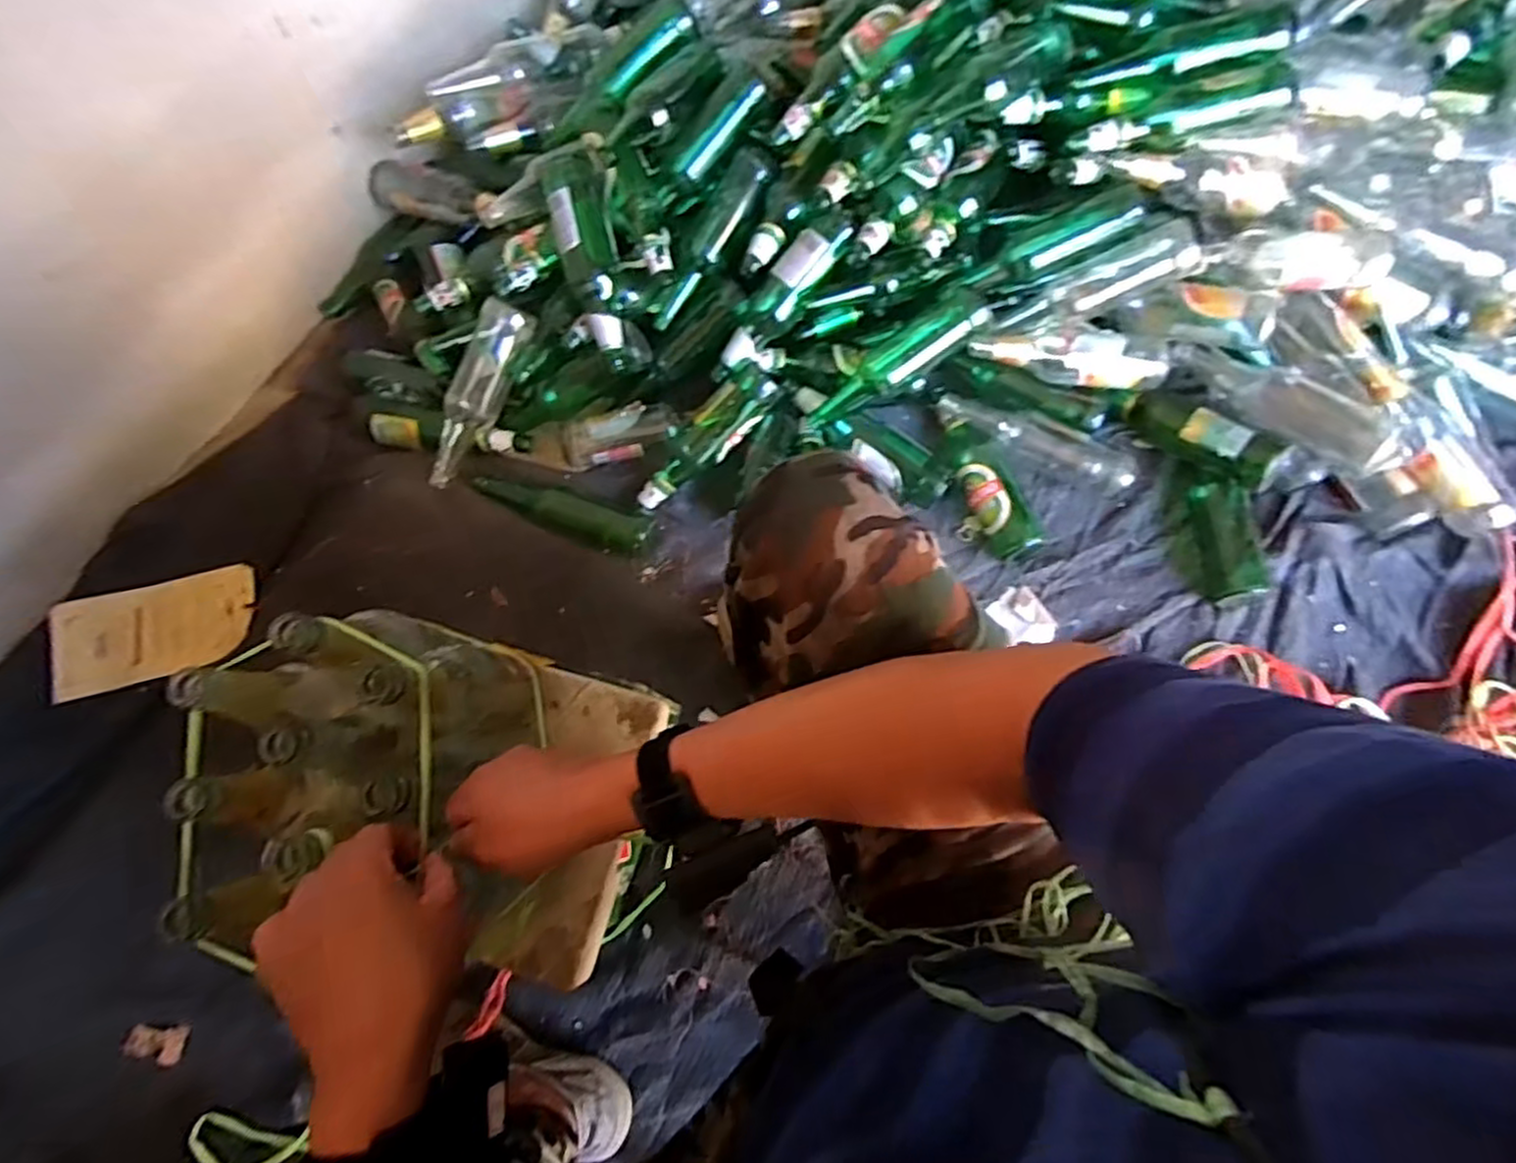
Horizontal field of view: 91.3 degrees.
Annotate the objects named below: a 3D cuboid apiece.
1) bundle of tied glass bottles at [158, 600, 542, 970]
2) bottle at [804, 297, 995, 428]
[{"bbox_3d":[-0.285,0.137,0.566,0.175,0.204,0.214,-9,73,-1],"label":"bundle of tied glass bottles"},{"bbox_3d":[0.178,-0.283,0.971,0.257,0.057,0.072,-33,74,11],"label":"bottle"}]

